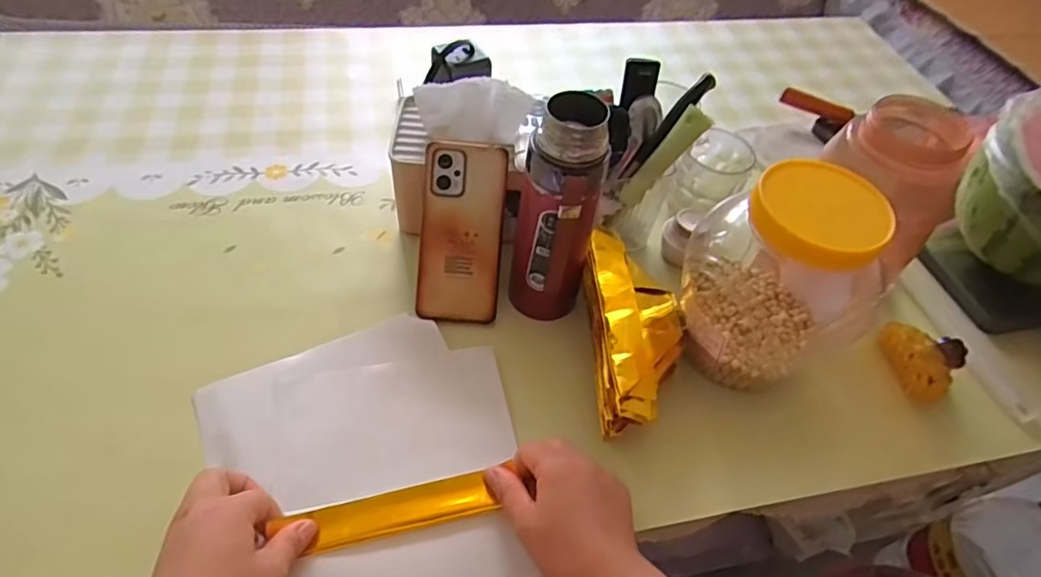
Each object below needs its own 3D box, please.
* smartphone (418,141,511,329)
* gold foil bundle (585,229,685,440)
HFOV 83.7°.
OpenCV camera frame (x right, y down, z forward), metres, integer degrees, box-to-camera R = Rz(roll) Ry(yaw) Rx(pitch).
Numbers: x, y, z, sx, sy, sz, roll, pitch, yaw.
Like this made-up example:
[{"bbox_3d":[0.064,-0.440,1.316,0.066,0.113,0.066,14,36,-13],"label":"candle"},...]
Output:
[{"bbox_3d":[-0.054,-0.050,0.540,0.075,0.163,0.007,5,6,-3],"label":"smartphone"},{"bbox_3d":[0.101,0.031,0.527,0.084,0.064,0.196,0,51,-6],"label":"gold foil bundle"}]

